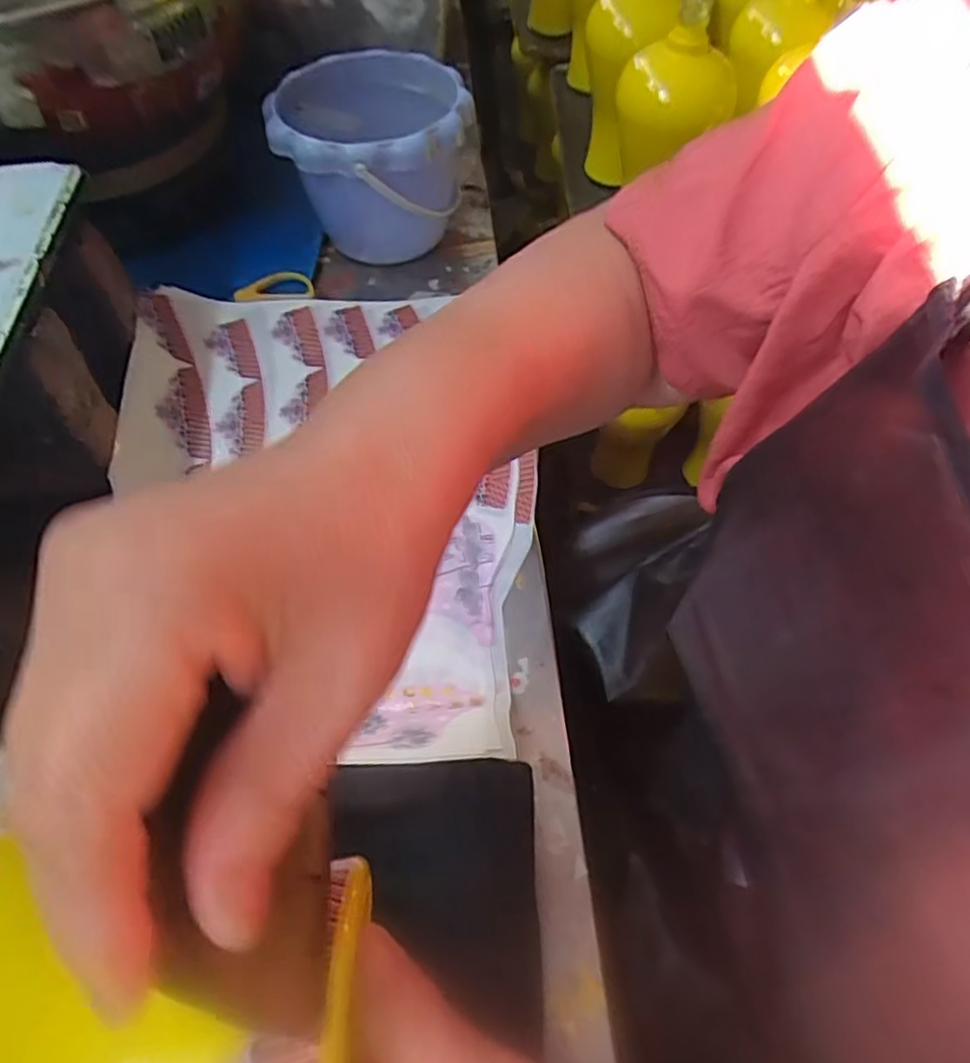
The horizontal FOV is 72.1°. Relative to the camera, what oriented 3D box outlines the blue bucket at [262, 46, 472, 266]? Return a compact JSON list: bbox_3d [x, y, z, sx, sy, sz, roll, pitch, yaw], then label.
[{"bbox_3d":[-0.089,-0.291,0.544,0.144,0.118,0.149,1,57,-2],"label":"blue bucket"}]

